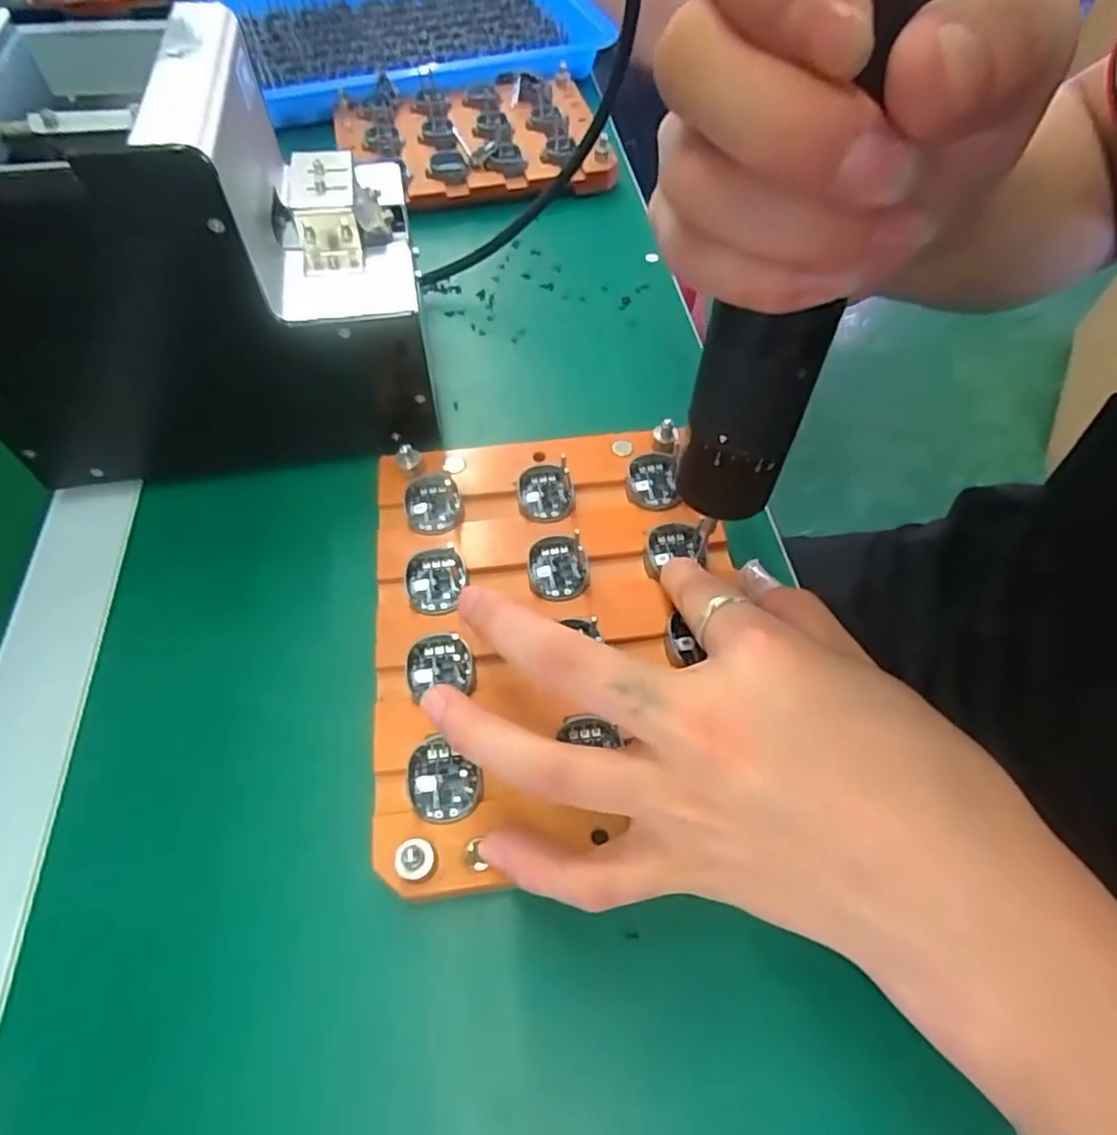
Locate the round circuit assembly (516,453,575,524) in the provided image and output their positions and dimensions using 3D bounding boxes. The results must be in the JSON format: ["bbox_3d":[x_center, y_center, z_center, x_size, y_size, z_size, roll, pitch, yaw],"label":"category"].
[{"bbox_3d":[-0.006,-0.034,0.293,0.025,0.006,0.031,-9,57,-4],"label":"round circuit assembly"}]

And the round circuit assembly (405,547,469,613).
[{"bbox_3d":[-0.050,0.005,0.269,0.025,0.005,0.030,-10,57,-5],"label":"round circuit assembly"}]

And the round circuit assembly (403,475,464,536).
[{"bbox_3d":[-0.056,-0.029,0.290,0.025,0.005,0.032,-15,58,-8],"label":"round circuit assembly"}]

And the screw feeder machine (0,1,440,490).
[{"bbox_3d":[-0.158,-0.134,0.288,0.171,0.145,0.123,-11,57,-5],"label":"screw feeder machine"}]

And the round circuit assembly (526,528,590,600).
[{"bbox_3d":[0.000,0.000,0.272,0.025,0.004,0.030,-8,57,-4],"label":"round circuit assembly"}]

